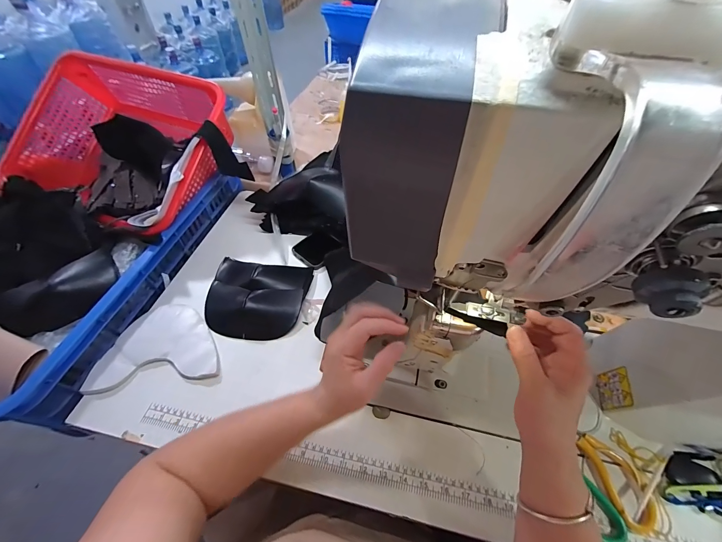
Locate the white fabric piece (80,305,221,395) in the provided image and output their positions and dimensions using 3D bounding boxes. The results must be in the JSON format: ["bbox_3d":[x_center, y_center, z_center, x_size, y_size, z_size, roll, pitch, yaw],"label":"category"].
[{"bbox_3d":[-0.312,0.113,0.482,0.177,0.015,0.131,-7,52,-6],"label":"white fabric piece"}]

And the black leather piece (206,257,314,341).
[{"bbox_3d":[-0.176,0.040,0.521,0.167,0.034,0.143,0,52,0],"label":"black leather piece"}]

